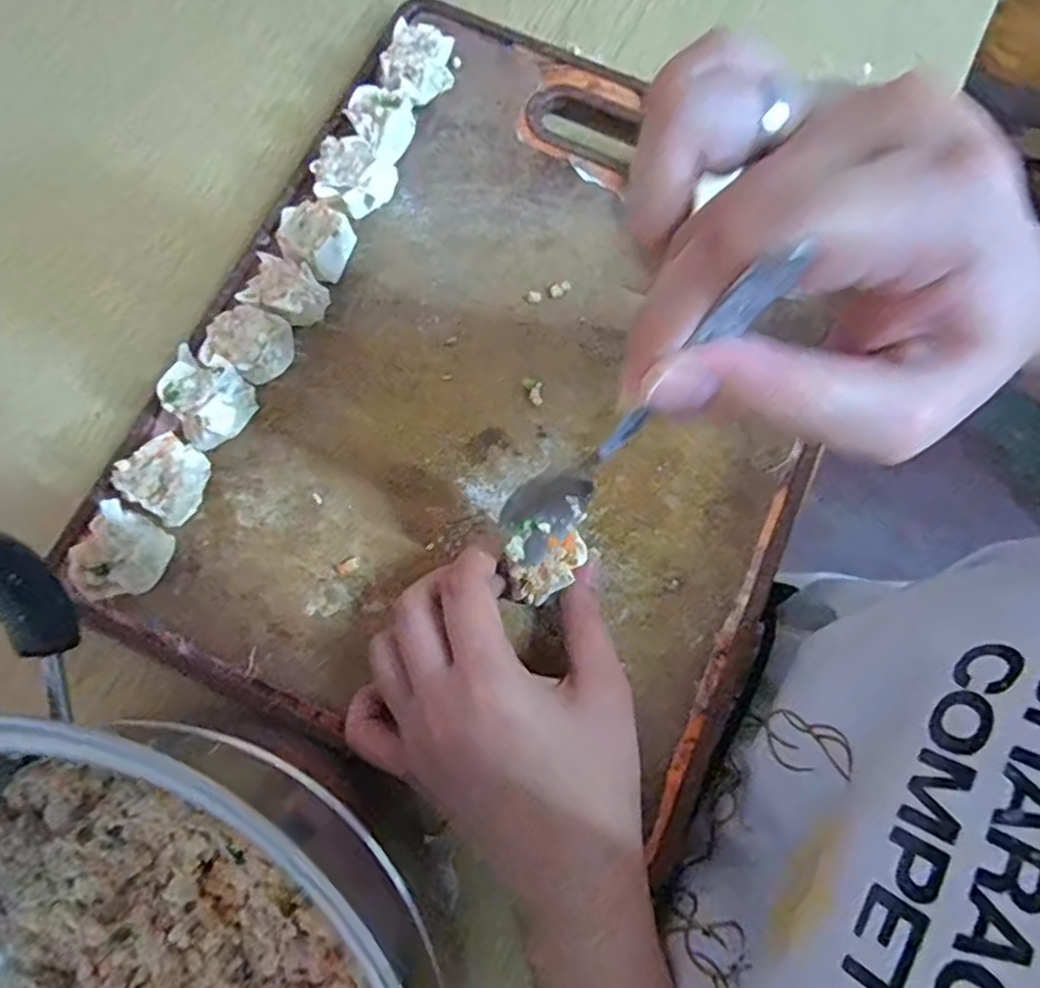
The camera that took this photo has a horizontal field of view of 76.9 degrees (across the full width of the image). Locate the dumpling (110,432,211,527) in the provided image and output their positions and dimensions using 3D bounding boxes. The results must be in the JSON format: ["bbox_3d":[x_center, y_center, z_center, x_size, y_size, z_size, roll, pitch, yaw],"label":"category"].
[{"bbox_3d":[-0.156,-0.007,0.293,0.028,0.025,0.032,41,79,10],"label":"dumpling"}]

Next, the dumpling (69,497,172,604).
[{"bbox_3d":[-0.172,0.026,0.282,0.029,0.030,0.039,16,76,4],"label":"dumpling"}]

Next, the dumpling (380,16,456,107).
[{"bbox_3d":[-0.055,-0.224,0.350,0.030,0.028,0.040,23,76,6],"label":"dumpling"}]

